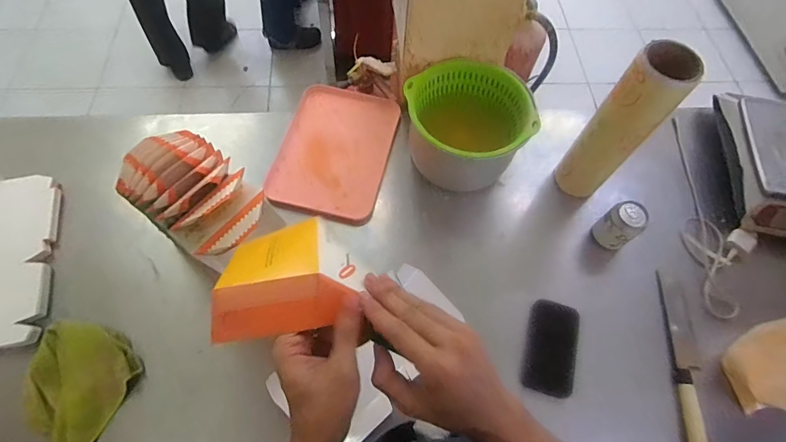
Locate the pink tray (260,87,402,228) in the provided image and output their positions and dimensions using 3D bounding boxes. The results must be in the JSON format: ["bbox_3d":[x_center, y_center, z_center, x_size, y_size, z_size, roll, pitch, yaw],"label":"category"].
[{"bbox_3d":[-0.121,-0.150,0.867,0.226,0.026,0.314,12,64,3],"label":"pink tray"}]

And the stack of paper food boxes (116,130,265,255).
[{"bbox_3d":[-0.228,-0.033,0.480,0.152,0.073,0.109,36,67,13],"label":"stack of paper food boxes"}]

